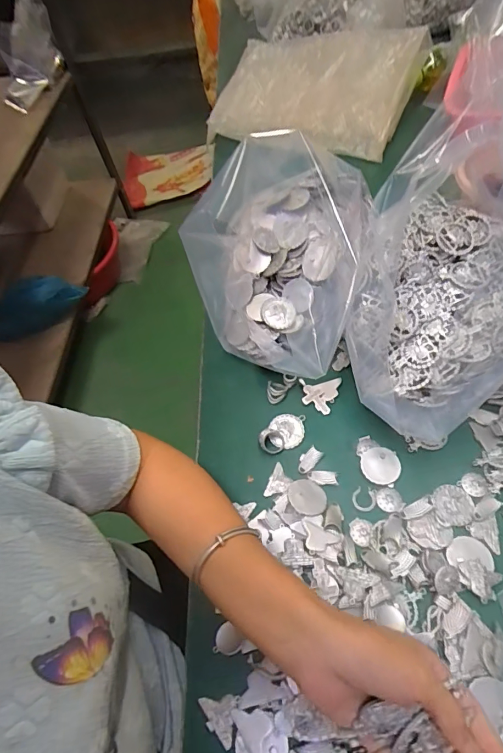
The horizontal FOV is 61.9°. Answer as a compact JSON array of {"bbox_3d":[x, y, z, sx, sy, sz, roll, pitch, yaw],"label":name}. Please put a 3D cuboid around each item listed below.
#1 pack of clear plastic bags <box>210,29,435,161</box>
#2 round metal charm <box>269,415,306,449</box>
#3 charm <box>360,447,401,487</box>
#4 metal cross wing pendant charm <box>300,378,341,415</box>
[{"bbox_3d":[0.105,-0.507,0.749,0.343,0.045,0.245,14,88,13],"label":"pack of clear plastic bags"},{"bbox_3d":[0.038,0.057,0.440,0.037,0.007,0.035,-2,56,4],"label":"round metal charm"},{"bbox_3d":[0.126,0.086,0.409,0.036,0.009,0.036,-2,56,4],"label":"charm"},{"bbox_3d":[0.077,0.021,0.459,0.043,0.009,0.039,-2,56,4],"label":"metal cross wing pendant charm"}]

